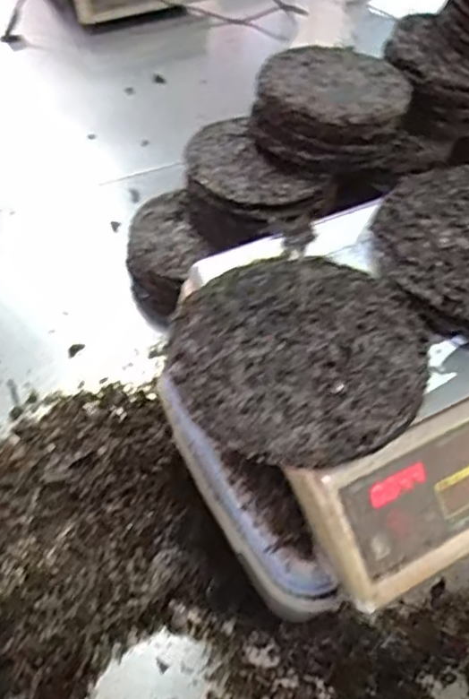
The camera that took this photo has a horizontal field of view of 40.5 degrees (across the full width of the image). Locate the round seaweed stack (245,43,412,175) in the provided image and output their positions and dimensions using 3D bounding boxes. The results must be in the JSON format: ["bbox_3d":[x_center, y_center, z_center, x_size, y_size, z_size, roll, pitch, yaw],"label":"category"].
[{"bbox_3d":[0.135,-0.332,0.892,0.197,0.097,0.189,1,51,-1],"label":"round seaweed stack"}]

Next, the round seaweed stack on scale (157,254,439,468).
[{"bbox_3d":[0.050,0.000,0.518,0.200,0.023,0.201,37,59,24],"label":"round seaweed stack on scale"}]

